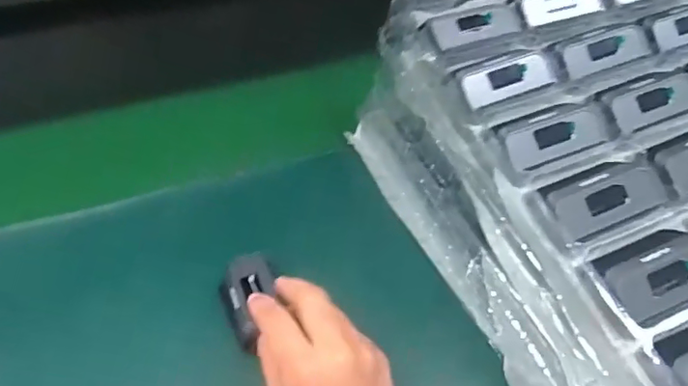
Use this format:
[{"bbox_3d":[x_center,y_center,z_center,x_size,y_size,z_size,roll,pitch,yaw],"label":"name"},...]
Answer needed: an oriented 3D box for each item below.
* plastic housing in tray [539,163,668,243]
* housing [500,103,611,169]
[{"bbox_3d":[0.170,0.002,0.383,0.072,0.017,0.041,-15,56,-17],"label":"plastic housing in tray"},{"bbox_3d":[0.151,-0.042,0.414,0.081,0.011,0.035,-15,56,-17],"label":"housing"}]

